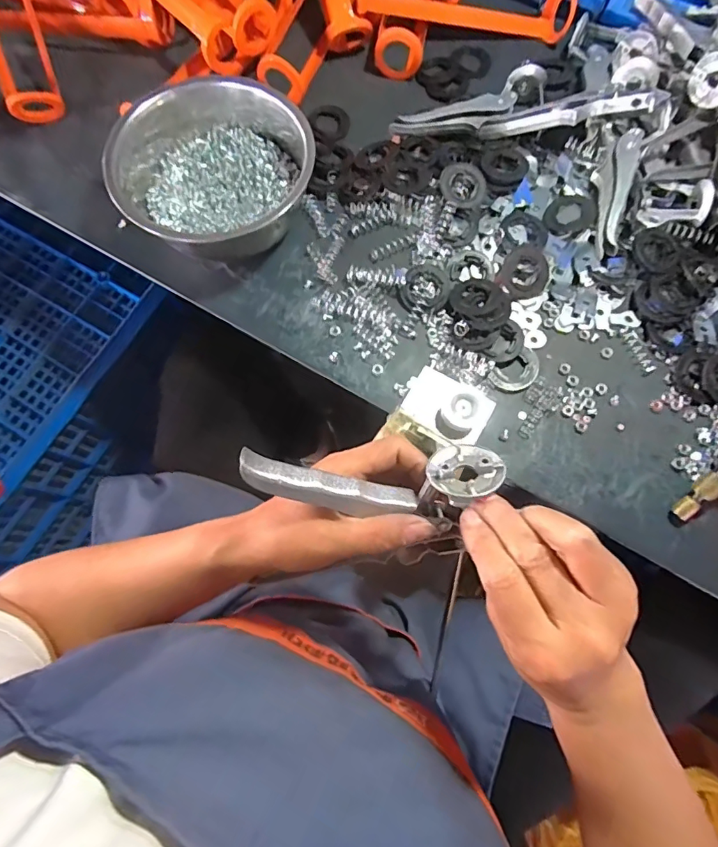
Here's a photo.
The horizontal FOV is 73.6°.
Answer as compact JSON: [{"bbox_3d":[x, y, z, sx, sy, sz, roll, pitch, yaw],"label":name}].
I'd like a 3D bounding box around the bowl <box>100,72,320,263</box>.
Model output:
[{"bbox_3d":[-0.136,-0.243,0.465,0.182,0.086,0.169,0,75,1],"label":"bowl"}]

